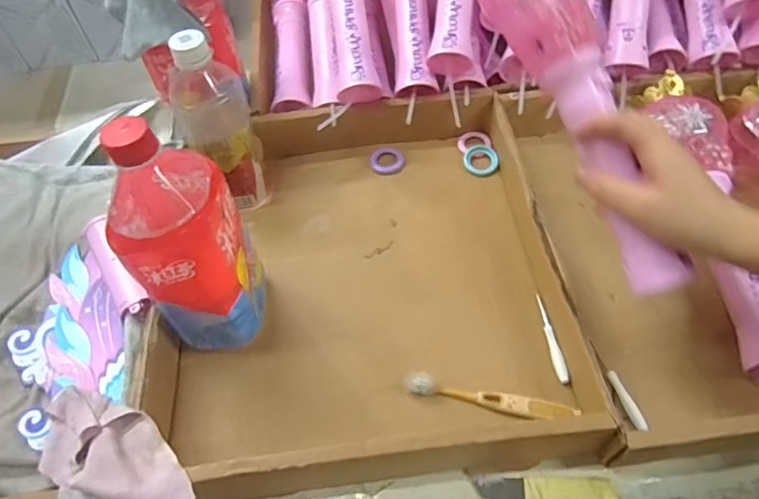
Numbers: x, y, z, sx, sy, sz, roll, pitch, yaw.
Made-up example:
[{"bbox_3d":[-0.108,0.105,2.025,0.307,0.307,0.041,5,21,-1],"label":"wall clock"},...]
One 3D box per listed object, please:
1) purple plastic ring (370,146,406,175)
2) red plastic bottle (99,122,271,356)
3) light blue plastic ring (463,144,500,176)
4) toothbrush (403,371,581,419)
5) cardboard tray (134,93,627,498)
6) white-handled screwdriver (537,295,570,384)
[{"bbox_3d":[0.009,-0.100,0.607,0.040,0.006,0.039,-2,56,2],"label":"purple plastic ring"},{"bbox_3d":[-0.148,-0.007,0.409,0.077,0.203,0.087,-5,56,0],"label":"red plastic bottle"},{"bbox_3d":[0.111,-0.098,0.588,0.036,0.005,0.040,-10,56,-3],"label":"light blue plastic ring"},{"bbox_3d":[0.087,0.122,0.434,0.135,0.013,0.020,13,58,12],"label":"toothbrush"},{"bbox_3d":[-0.020,0.006,0.500,0.345,0.061,0.388,-7,56,-1],"label":"cardboard tray"},{"bbox_3d":[0.148,0.075,0.465,0.009,0.005,0.084,-7,56,-1],"label":"white-handled screwdriver"}]

